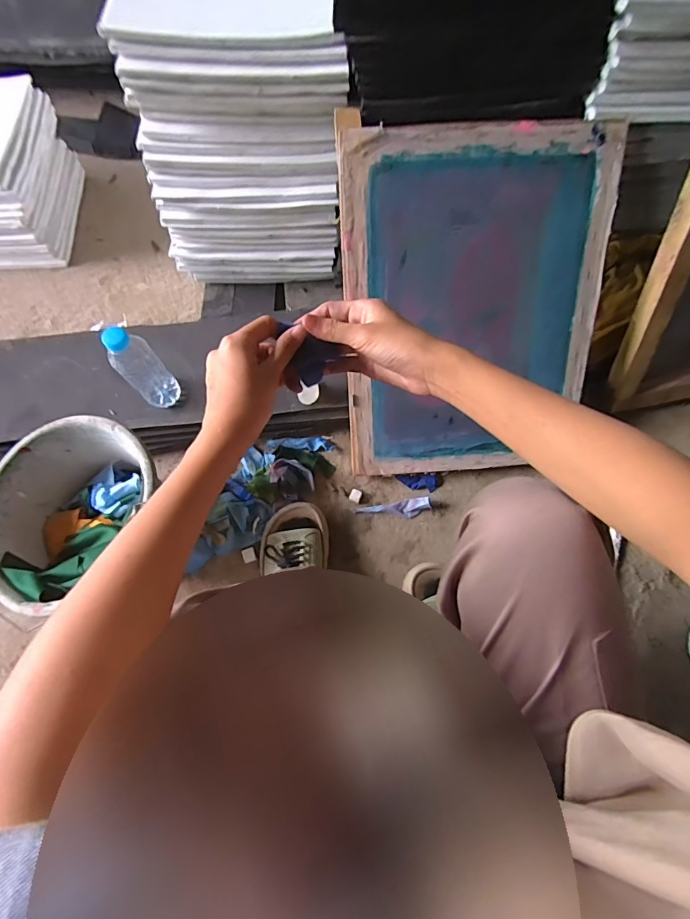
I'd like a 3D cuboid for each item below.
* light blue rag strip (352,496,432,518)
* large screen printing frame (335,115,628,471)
[{"bbox_3d":[0.079,0.082,0.706,0.121,0.026,0.027,-7,70,-3],"label":"light blue rag strip"},{"bbox_3d":[0.183,-0.201,0.616,0.366,0.034,0.464,-3,114,-3],"label":"large screen printing frame"}]

